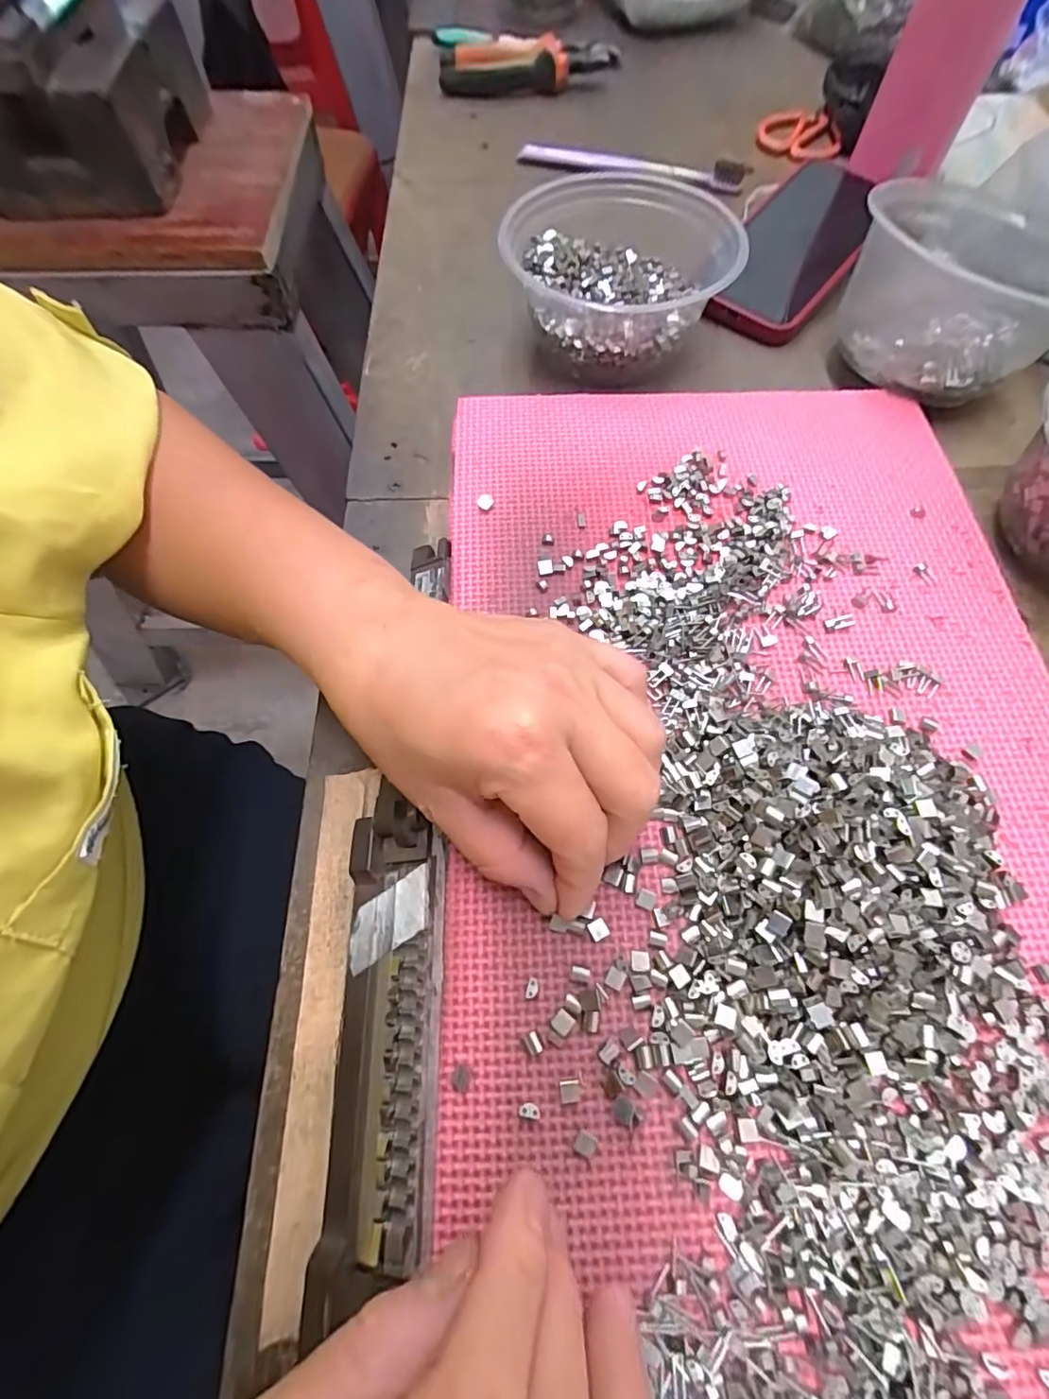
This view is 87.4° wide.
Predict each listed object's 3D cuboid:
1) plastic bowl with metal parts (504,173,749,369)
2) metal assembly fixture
[{"bbox_3d":[0.061,-0.266,0.341,0.137,0.049,0.150,21,67,10],"label":"plastic bowl with metal parts"},{"bbox_3d":[-0.047,0.107,0.184,0.033,0.016,0.145,-1,65,0],"label":"metal assembly fixture"}]

